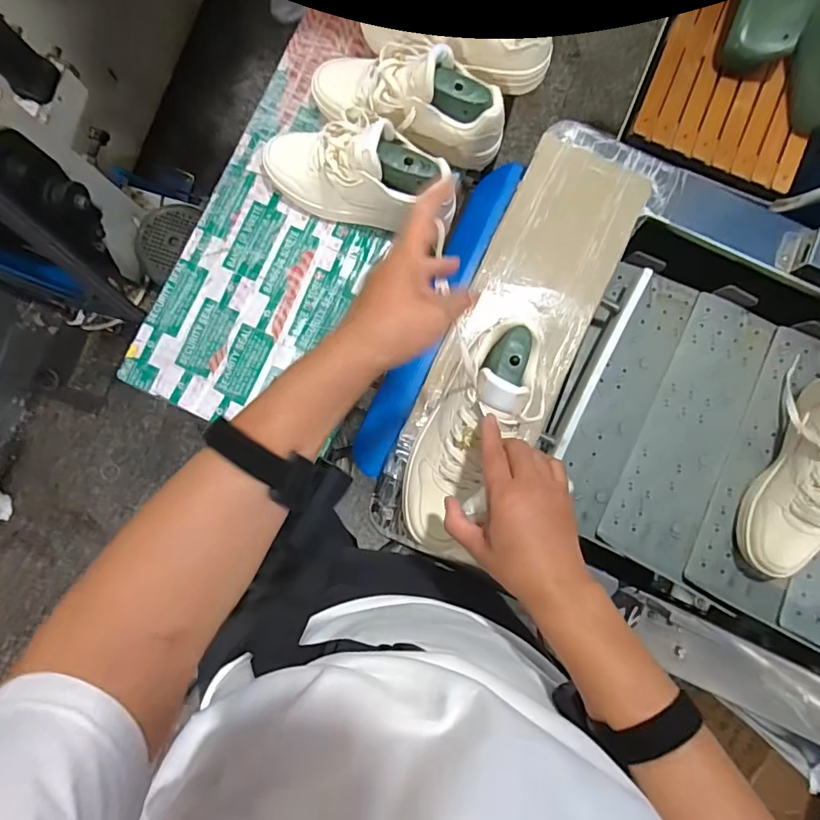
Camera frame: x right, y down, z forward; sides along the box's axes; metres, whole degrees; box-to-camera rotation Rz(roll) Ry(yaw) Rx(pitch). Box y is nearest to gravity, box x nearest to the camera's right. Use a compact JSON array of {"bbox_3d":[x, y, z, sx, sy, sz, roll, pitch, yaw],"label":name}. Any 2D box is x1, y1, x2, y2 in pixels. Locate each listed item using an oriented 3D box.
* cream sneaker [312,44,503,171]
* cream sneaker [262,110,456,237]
[{"bbox_3d":[-0.007,-0.417,0.651,0.270,0.125,0.104,27,88,1],"label":"cream sneaker"},{"bbox_3d":[-0.068,-0.324,0.659,0.269,0.140,0.110,19,88,1],"label":"cream sneaker"}]

